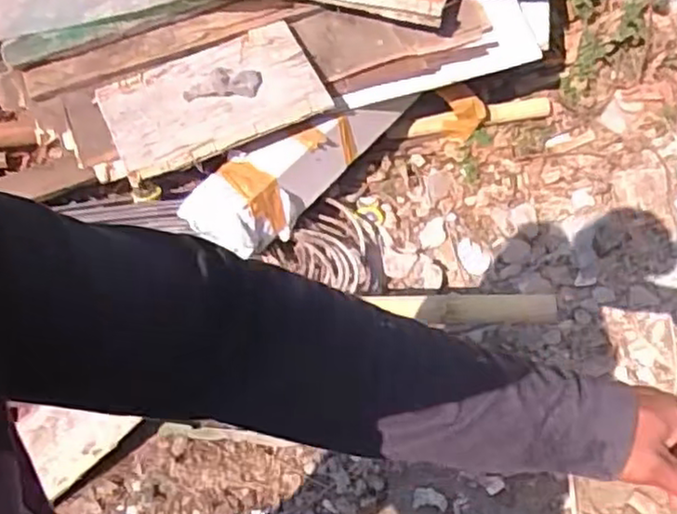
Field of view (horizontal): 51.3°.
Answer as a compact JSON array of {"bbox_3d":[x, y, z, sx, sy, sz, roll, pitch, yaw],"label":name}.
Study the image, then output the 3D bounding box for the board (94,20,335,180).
[{"bbox_3d":[-0.293,-0.365,1.624,0.481,0.041,0.286,-24,66,-4],"label":"board"}]

